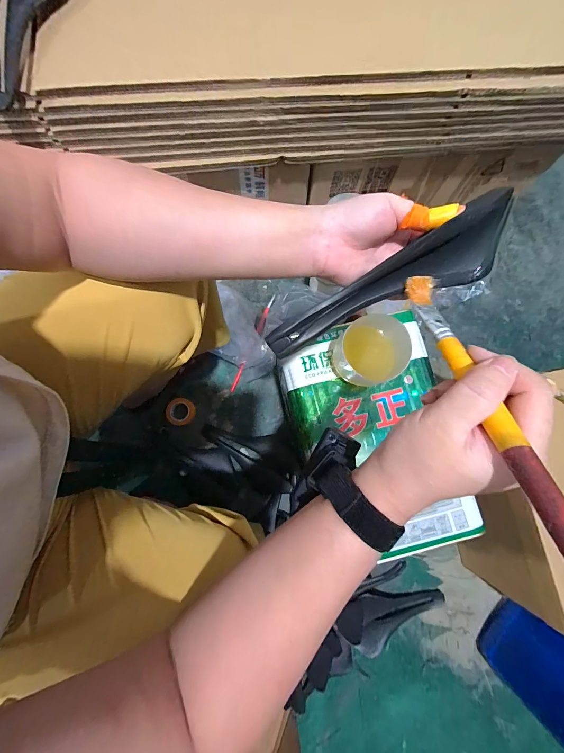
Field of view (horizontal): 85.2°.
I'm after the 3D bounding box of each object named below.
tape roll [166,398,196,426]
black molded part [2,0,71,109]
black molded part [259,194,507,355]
[{"bbox_3d":[-0.228,0.080,0.697,0.064,0.026,0.060,0,79,1],"label":"tape roll"},{"bbox_3d":[-0.284,-0.412,0.356,0.062,0.035,0.206,-1,81,0],"label":"black molded part"},{"bbox_3d":[0.083,-0.073,0.266,0.212,0.017,0.051,-27,79,18],"label":"black molded part"}]

